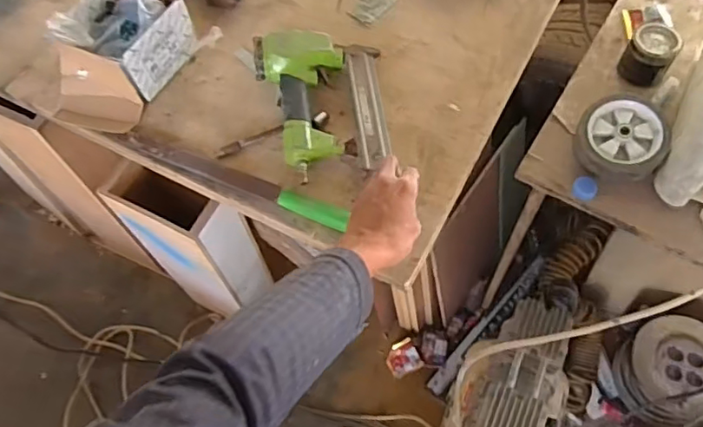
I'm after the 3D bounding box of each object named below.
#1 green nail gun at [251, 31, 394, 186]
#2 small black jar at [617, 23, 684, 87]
[{"bbox_3d":[-0.038,-0.147,0.753,0.162,0.050,0.197,-4,61,-1],"label":"green nail gun"},{"bbox_3d":[0.446,-0.238,0.866,0.068,0.068,0.065,0,61,1],"label":"small black jar"}]

